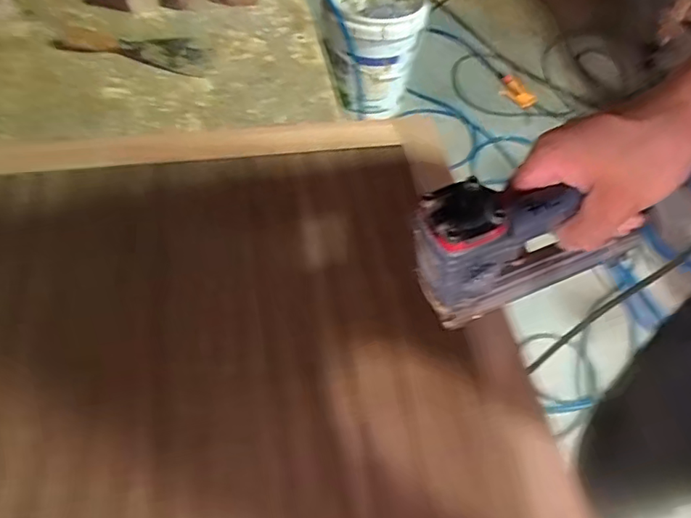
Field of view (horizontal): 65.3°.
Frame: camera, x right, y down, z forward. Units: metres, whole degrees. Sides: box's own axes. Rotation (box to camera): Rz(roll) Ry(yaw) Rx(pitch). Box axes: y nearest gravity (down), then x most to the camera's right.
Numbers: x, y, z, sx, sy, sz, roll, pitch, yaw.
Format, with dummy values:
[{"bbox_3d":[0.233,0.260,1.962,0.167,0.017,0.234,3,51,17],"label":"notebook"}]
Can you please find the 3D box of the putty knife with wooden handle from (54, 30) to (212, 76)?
[{"bbox_3d":[-0.288,-0.294,0.741,0.213,0.011,0.072,12,54,6],"label":"putty knife with wooden handle"}]

